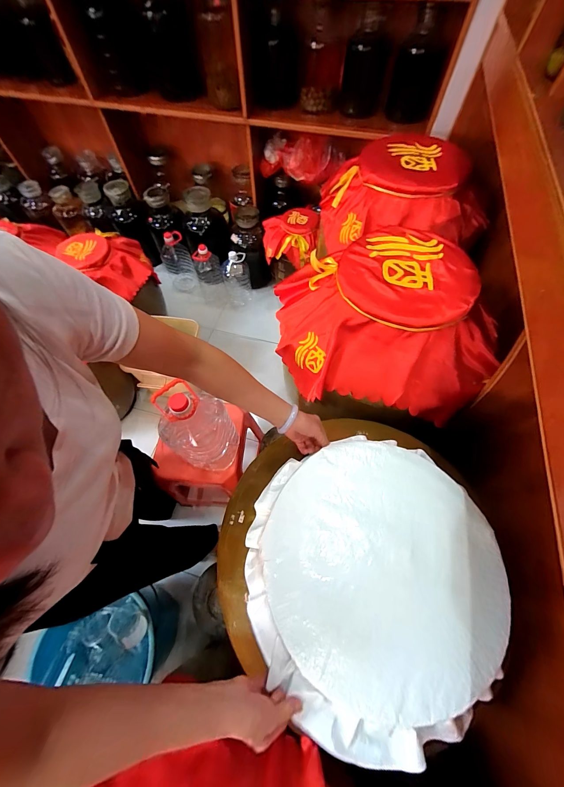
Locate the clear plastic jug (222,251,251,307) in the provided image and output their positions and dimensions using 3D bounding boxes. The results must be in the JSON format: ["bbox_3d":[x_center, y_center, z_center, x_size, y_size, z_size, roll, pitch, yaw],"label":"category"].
[{"bbox_3d":[-0.269,-0.669,1.624,0.163,0.312,0.126,-7,63,-3],"label":"clear plastic jug"}]

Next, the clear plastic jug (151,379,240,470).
[{"bbox_3d":[-0.221,0.100,0.757,0.152,0.323,0.141,-1,63,0],"label":"clear plastic jug"}]

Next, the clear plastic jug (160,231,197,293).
[{"bbox_3d":[-0.620,-0.784,1.668,0.165,0.305,0.190,-22,65,-11],"label":"clear plastic jug"}]

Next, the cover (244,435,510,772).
[{"bbox_3d":[0.137,0.295,0.457,0.380,0.071,0.409,1,63,1],"label":"cover"}]

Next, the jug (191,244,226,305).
[{"bbox_3d":[-0.421,-0.696,1.618,0.147,0.317,0.159,-18,65,-8],"label":"jug"}]

